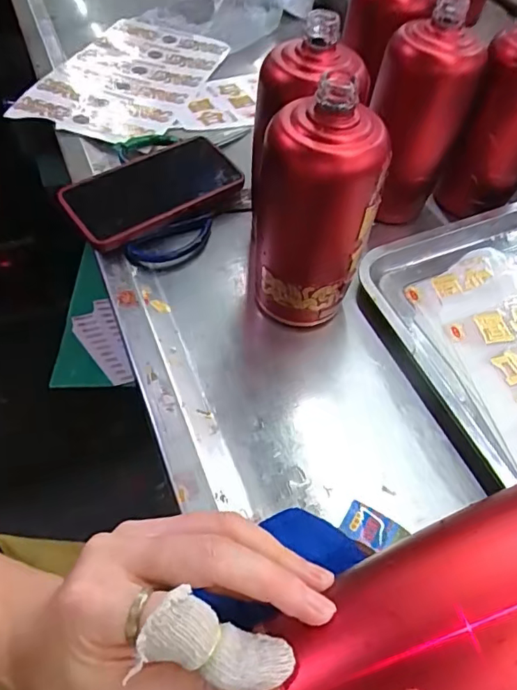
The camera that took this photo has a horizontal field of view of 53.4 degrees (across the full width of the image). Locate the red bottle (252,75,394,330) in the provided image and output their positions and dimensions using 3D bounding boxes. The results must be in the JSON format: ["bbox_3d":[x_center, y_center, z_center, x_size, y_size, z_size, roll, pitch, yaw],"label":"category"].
[{"bbox_3d":[0.039,-0.092,0.384,0.083,0.185,0.070,0,53,-2],"label":"red bottle"}]

